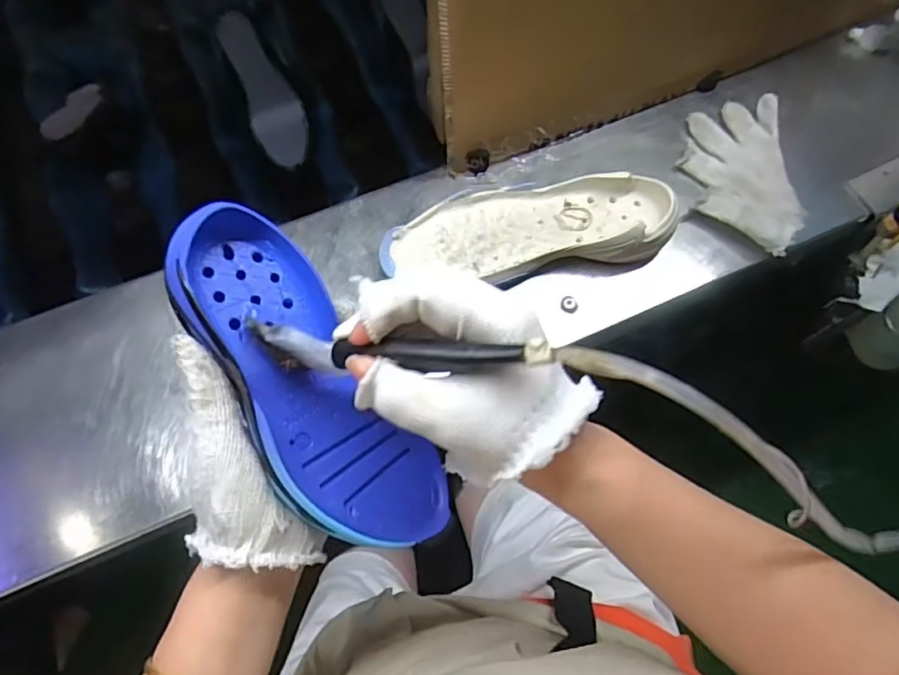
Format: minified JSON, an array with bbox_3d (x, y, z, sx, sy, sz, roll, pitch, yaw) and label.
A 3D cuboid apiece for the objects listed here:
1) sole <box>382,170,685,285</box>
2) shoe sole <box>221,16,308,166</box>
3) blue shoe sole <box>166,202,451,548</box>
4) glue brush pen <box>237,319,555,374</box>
[{"bbox_3d":[0.073,-0.103,0.563,0.276,0.037,0.104,-14,67,-4],"label":"sole"},{"bbox_3d":[-0.210,-0.281,0.664,0.057,0.009,0.172,-24,95,-8],"label":"shoe sole"},{"bbox_3d":[-0.079,0.028,0.324,0.075,0.033,0.207,-35,94,-31],"label":"blue shoe sole"},{"bbox_3d":[-0.031,0.006,0.282,0.166,0.026,0.017,2,66,23],"label":"glue brush pen"}]

